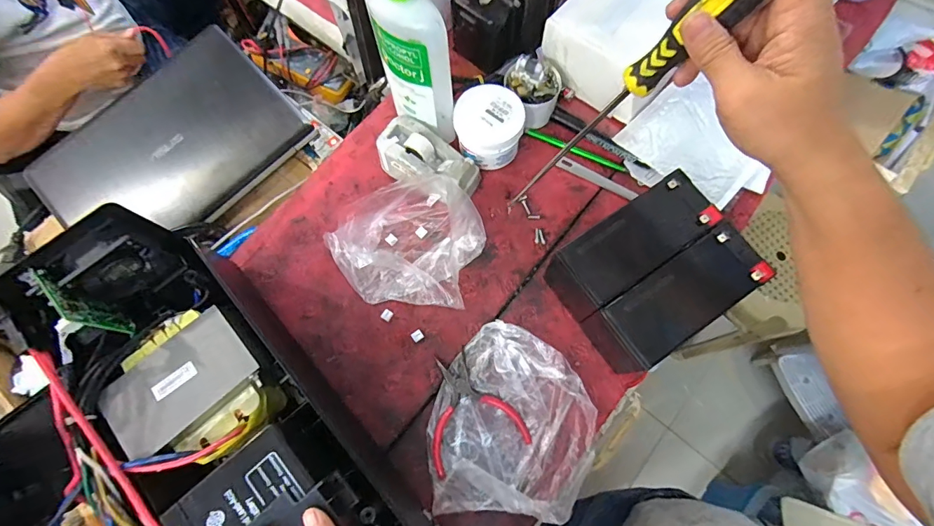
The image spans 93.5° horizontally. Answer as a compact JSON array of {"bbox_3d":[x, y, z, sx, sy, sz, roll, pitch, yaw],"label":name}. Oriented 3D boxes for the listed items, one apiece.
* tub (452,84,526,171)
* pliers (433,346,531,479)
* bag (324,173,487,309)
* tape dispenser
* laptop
[{"bbox_3d":[0.025,-0.155,0.505,0.075,0.051,0.077,0,73,1],"label":"tub"},{"bbox_3d":[0.002,0.144,0.442,0.095,0.012,0.104,-18,73,-5],"label":"pliers"},{"bbox_3d":[-0.057,-0.017,0.477,0.153,0.046,0.149,-38,76,-10],"label":"bag"},{"bbox_3d":[-0.044,-0.117,0.505,0.121,0.053,0.065,24,75,8],"label":"tape dispenser"},{"bbox_3d":[-0.393,-0.154,0.594,0.234,0.023,0.318,42,78,12],"label":"laptop"}]

